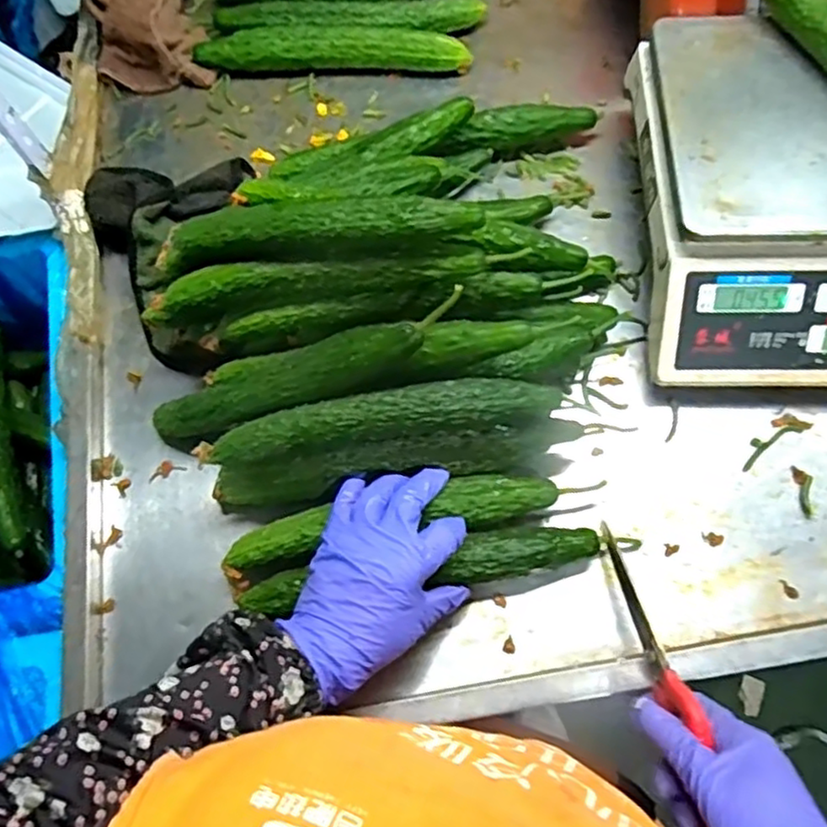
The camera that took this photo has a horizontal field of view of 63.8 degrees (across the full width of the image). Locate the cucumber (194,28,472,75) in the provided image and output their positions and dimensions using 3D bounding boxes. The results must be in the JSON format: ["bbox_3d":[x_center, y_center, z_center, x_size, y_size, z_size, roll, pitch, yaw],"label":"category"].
[{"bbox_3d":[-0.082,-0.375,0.691,0.272,0.040,0.034,-1,68,3],"label":"cucumber"}]

